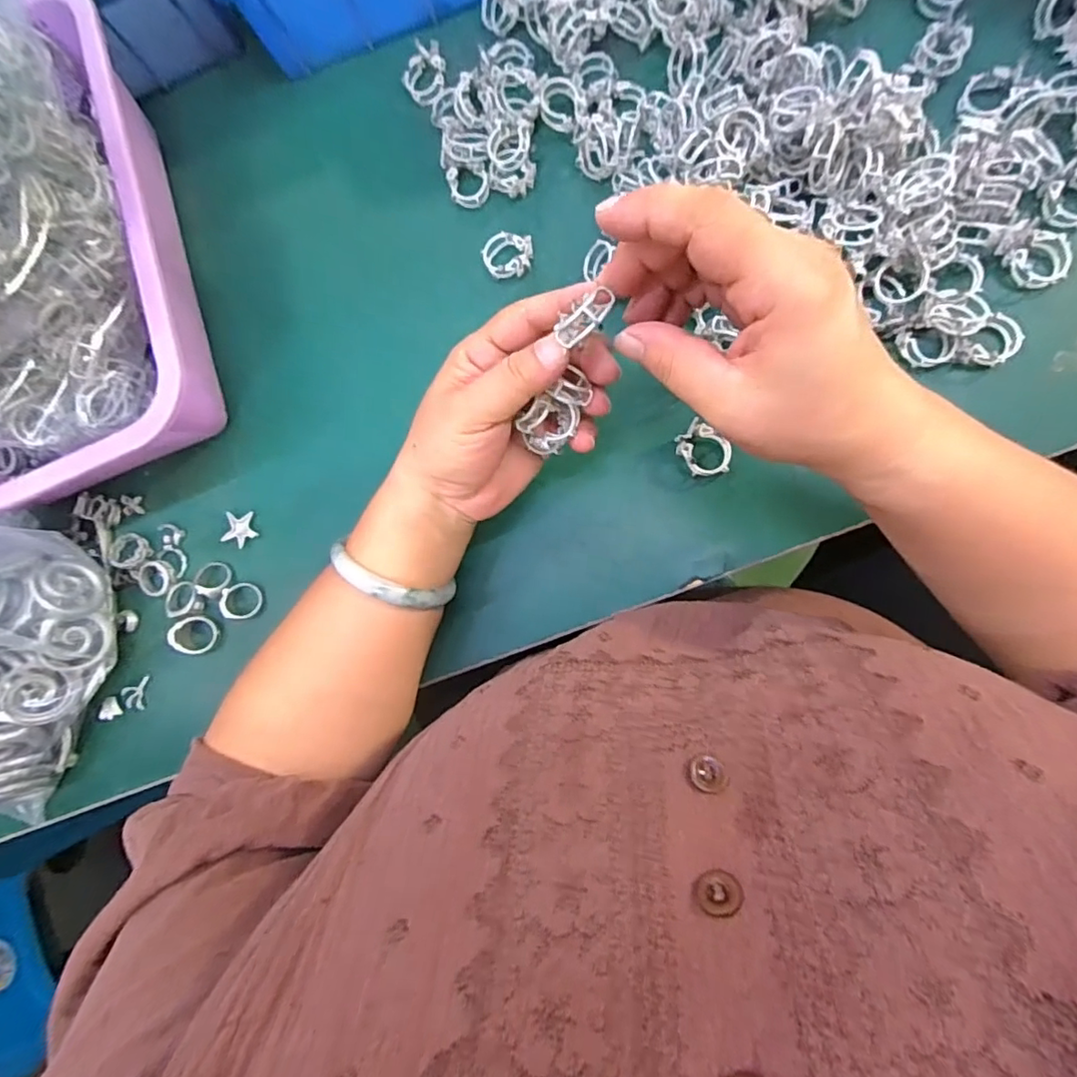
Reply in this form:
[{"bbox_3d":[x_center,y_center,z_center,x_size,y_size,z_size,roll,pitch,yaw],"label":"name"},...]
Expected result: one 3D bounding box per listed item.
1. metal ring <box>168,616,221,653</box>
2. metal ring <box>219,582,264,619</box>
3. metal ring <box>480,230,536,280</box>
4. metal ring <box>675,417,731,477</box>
[{"bbox_3d":[-0.221,0.062,0.359,0.026,0.015,0.024,0,88,10],"label":"metal ring"},{"bbox_3d":[-0.191,0.040,0.361,0.026,0.004,0.023,5,78,-6],"label":"metal ring"},{"bbox_3d":[-0.019,-0.174,0.346,0.031,0.010,0.024,15,91,10],"label":"metal ring"},{"bbox_3d":[0.092,-0.048,0.313,0.032,0.004,0.024,44,107,-3],"label":"metal ring"}]

